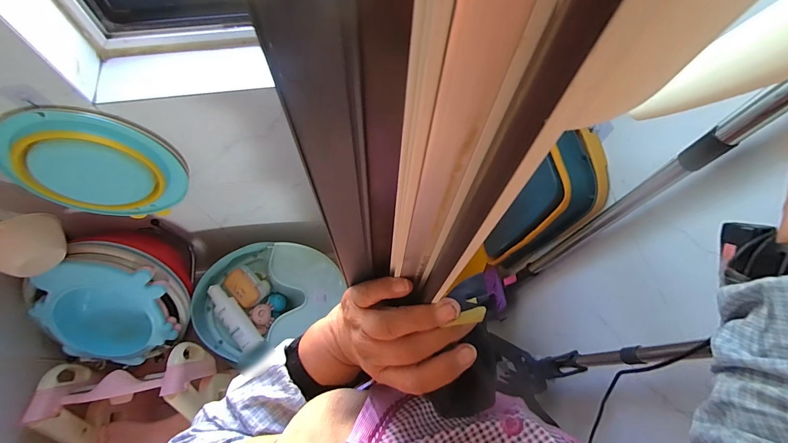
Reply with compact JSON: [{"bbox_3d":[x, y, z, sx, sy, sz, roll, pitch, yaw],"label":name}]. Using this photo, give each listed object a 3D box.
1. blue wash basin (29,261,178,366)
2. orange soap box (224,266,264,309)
[{"bbox_3d":[-0.750,0.245,0.945,0.298,0.320,0.118,3,22,-8],"label":"blue wash basin"},{"bbox_3d":[-0.467,0.201,1.099,0.127,0.063,0.087,40,70,15],"label":"orange soap box"}]

